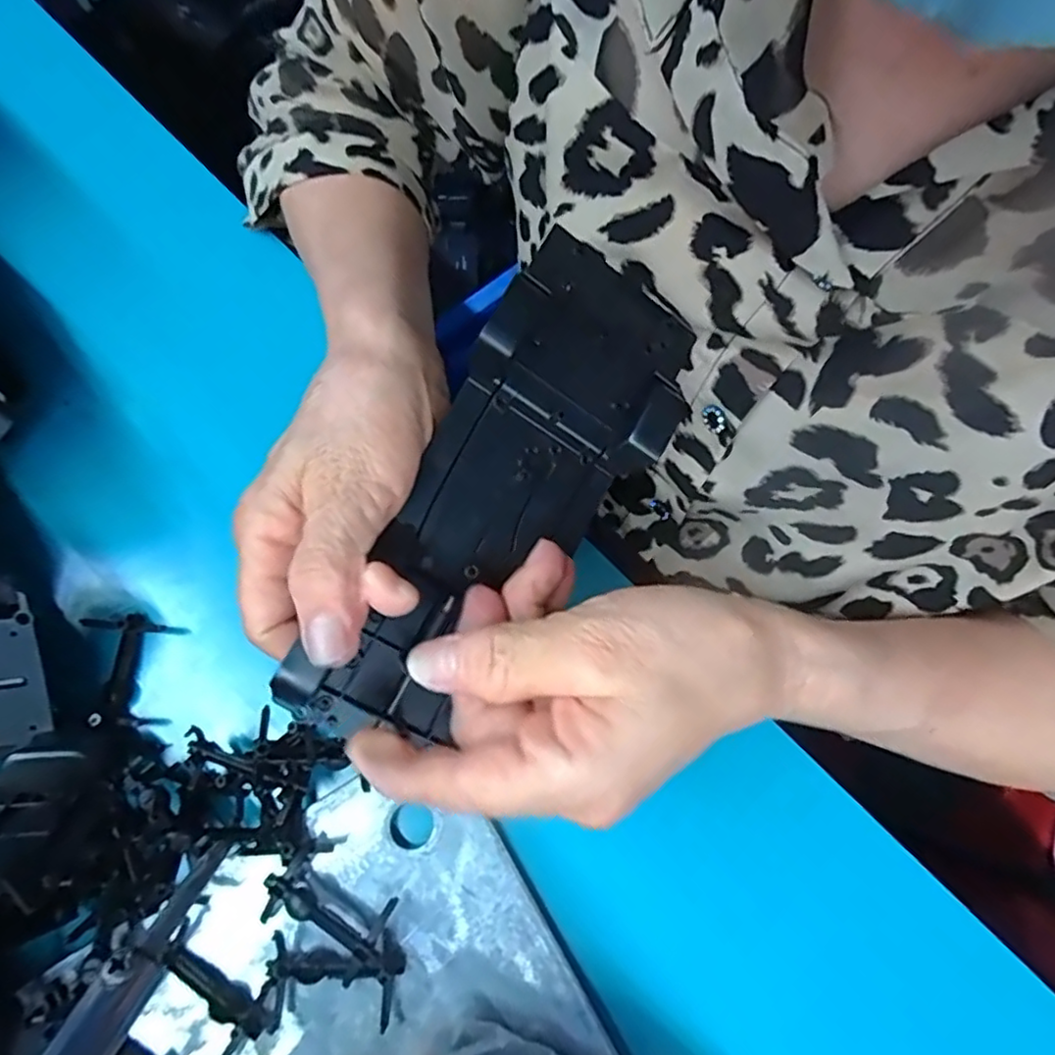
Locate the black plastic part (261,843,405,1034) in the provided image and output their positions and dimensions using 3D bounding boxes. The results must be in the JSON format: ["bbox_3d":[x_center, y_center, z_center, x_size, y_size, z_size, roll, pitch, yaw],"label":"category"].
[{"bbox_3d":[-0.070,0.154,0.242,0.067,0.014,0.033,38,76,9],"label":"black plastic part"}]

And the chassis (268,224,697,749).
[{"bbox_3d":[-0.009,-0.013,0.224,0.075,0.026,0.192,38,82,-16],"label":"chassis"}]

